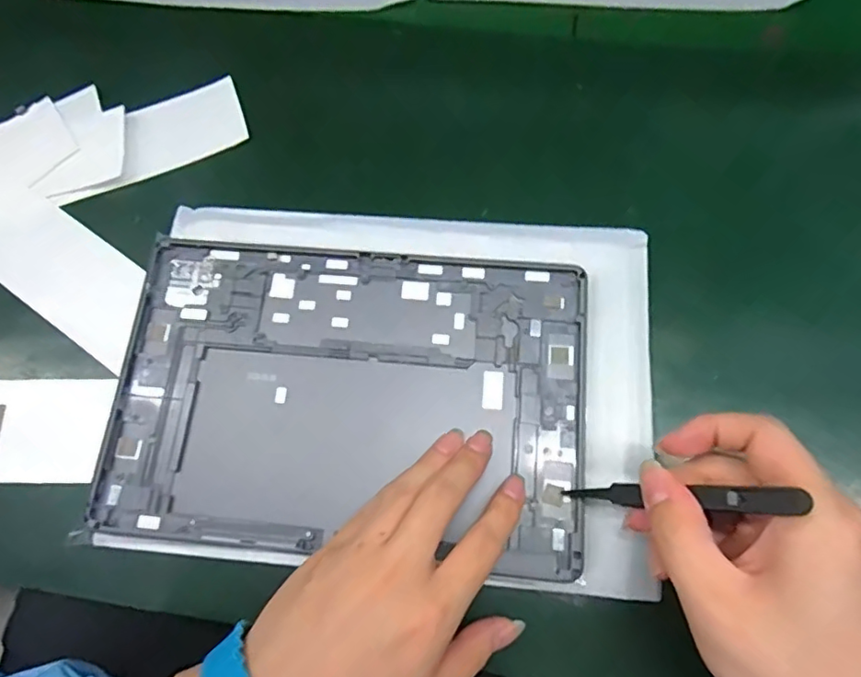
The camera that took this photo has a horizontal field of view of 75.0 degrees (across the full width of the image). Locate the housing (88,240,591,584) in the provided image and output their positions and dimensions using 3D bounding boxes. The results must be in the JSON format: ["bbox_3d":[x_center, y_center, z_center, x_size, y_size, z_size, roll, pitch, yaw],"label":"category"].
[{"bbox_3d":[-0.045,0.029,0.308,0.253,0.013,0.168,4,71,4],"label":"housing"}]

